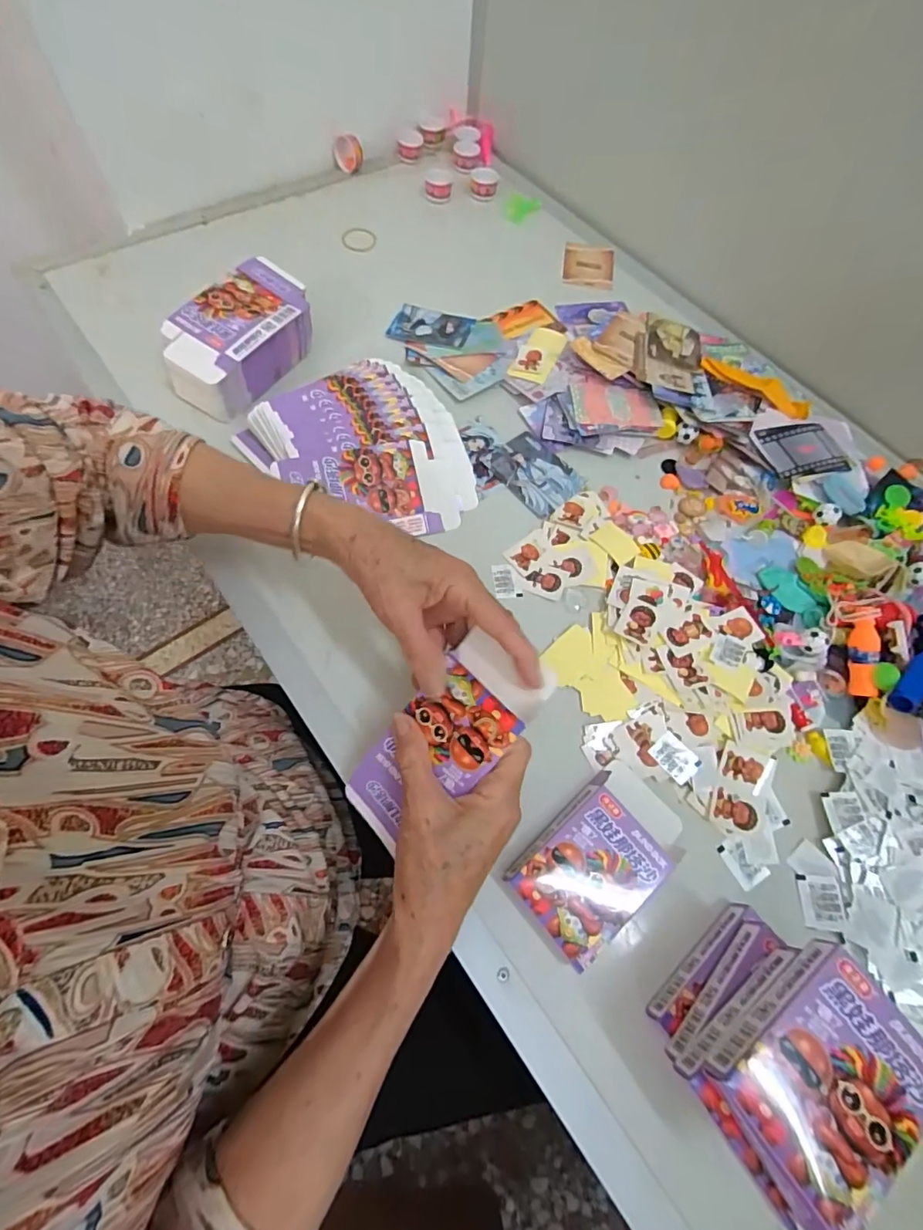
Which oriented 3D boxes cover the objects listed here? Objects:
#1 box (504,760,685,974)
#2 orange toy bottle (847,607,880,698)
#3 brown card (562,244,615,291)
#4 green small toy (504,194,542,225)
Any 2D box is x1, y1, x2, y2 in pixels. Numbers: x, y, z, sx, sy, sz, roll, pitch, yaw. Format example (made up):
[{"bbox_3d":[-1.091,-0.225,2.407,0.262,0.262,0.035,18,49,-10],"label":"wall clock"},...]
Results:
[{"bbox_3d":[0.094,0.159,0.331,0.121,0.027,0.069,-38,73,-17],"label":"box"},{"bbox_3d":[0.318,0.029,0.394,0.016,0.017,0.069,4,89,-1],"label":"orange toy bottle"},{"bbox_3d":[0.161,-0.438,0.624,0.065,0.008,0.080,7,66,0],"label":"brown card"},{"bbox_3d":[0.079,-0.533,0.651,0.046,0.018,0.037,8,65,-1],"label":"green small toy"}]

